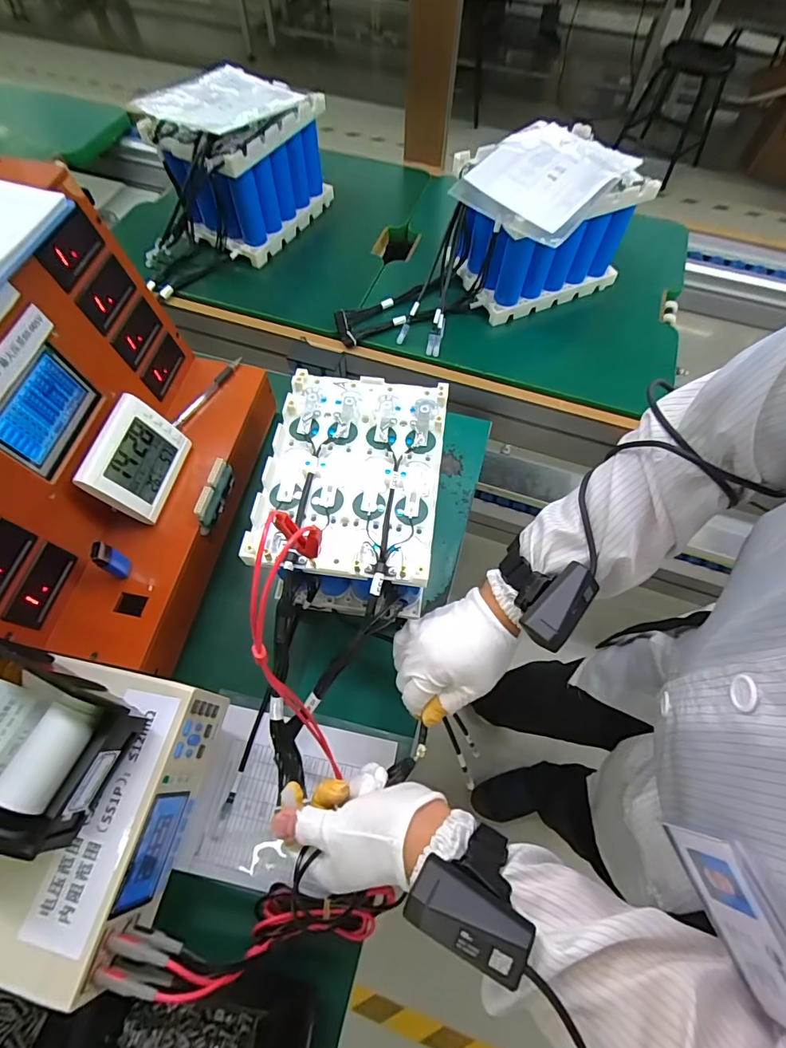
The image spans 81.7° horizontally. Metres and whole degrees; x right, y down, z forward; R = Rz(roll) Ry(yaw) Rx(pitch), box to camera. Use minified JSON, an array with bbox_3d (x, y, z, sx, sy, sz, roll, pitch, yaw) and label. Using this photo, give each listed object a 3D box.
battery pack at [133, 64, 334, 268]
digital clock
[{"bbox_3d":[-0.238,-0.599,0.754,0.169,0.184,0.234,32,67,13],"label":"battery pack"},{"bbox_3d":[-0.279,-0.069,0.497,0.022,0.092,0.112,-2,61,28],"label":"digital clock"}]

